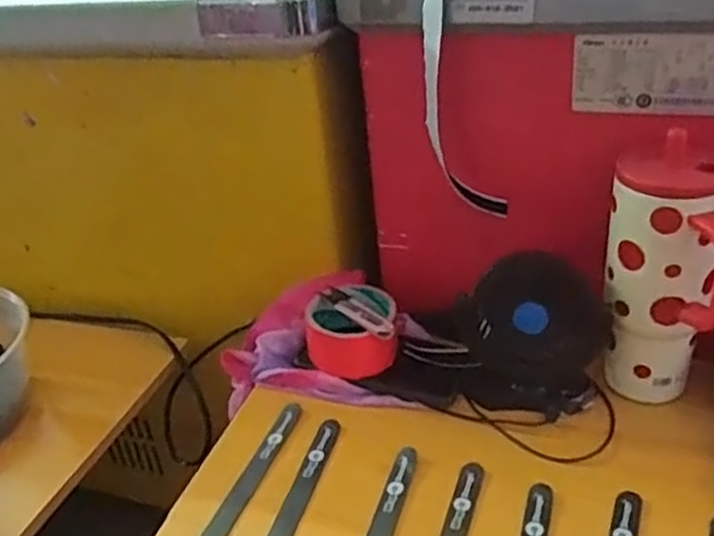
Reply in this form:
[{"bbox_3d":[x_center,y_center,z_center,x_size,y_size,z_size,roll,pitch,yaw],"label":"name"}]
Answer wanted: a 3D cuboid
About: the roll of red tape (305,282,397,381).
[{"bbox_3d":[-0.005,0.061,0.717,0.090,0.063,0.102,-3,31,6],"label":"roll of red tape"}]

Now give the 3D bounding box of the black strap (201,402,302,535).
[{"bbox_3d":[-0.090,0.179,0.610,0.024,0.005,0.191,8,34,22],"label":"black strap"}]

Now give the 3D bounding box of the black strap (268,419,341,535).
[{"bbox_3d":[-0.049,0.189,0.587,0.022,0.005,0.192,5,33,18],"label":"black strap"}]

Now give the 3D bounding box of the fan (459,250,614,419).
[{"bbox_3d":[0.150,0.059,0.646,0.120,0.125,0.074,8,34,23],"label":"fan"}]

